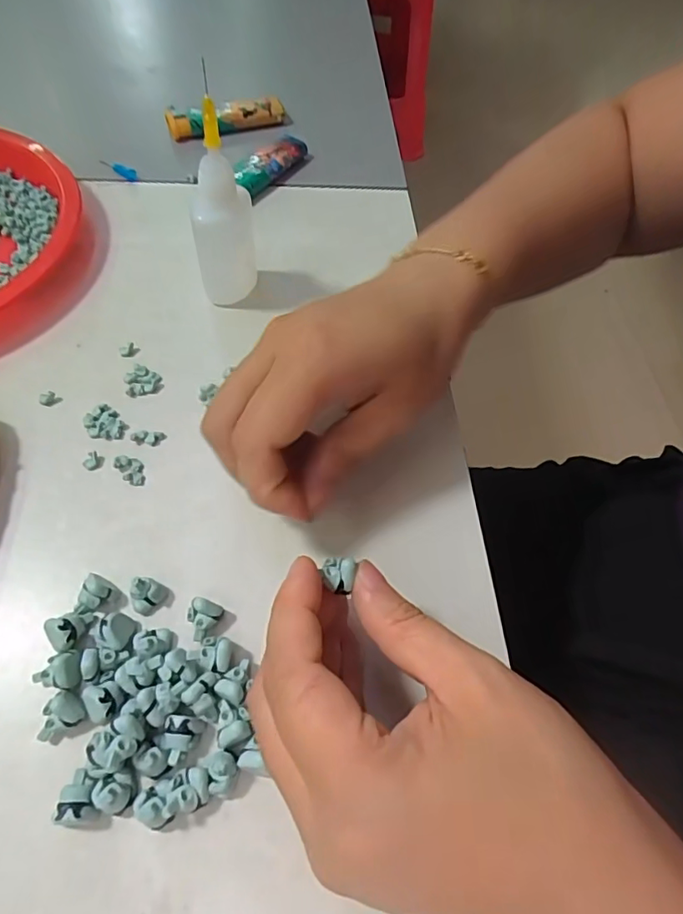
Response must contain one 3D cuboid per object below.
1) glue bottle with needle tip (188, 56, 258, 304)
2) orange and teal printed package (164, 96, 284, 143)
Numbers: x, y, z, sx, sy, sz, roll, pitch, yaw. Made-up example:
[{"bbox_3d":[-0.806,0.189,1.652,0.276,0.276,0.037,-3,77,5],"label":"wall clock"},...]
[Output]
[{"bbox_3d":[-0.055,-0.112,0.236,0.027,0.091,0.022,-8,60,-8],"label":"glue bottle with needle tip"},{"bbox_3d":[-0.078,-0.228,0.349,0.077,0.016,0.019,-16,62,-13],"label":"orange and teal printed package"}]

